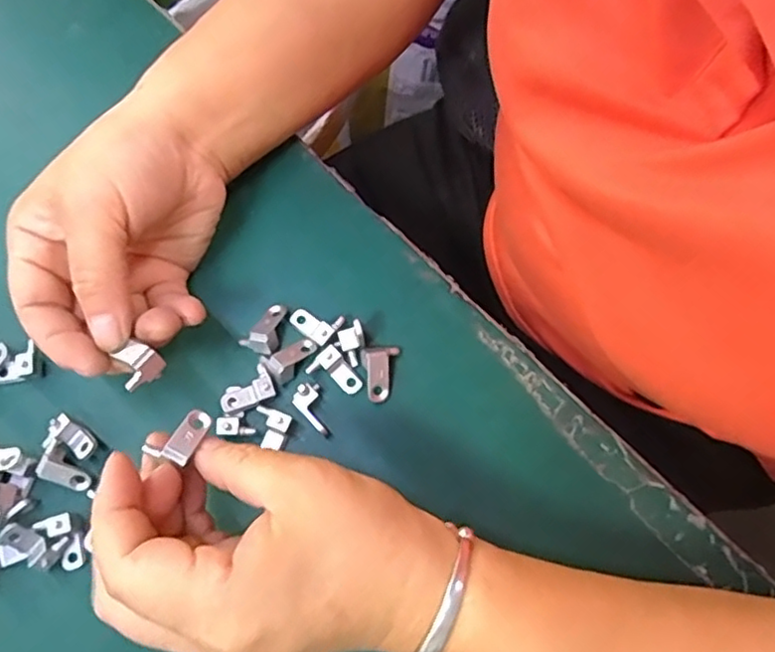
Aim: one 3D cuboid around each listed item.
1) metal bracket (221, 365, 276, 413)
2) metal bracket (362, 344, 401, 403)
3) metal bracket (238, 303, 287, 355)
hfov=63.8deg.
[{"bbox_3d":[-0.064,0.029,0.283,0.025,0.006,0.015,-27,75,8],"label":"metal bracket"},{"bbox_3d":[-0.003,0.022,0.284,0.016,0.011,0.025,-3,74,0],"label":"metal bracket"},{"bbox_3d":[-0.056,0.000,0.291,0.016,0.010,0.025,22,75,7],"label":"metal bracket"}]

